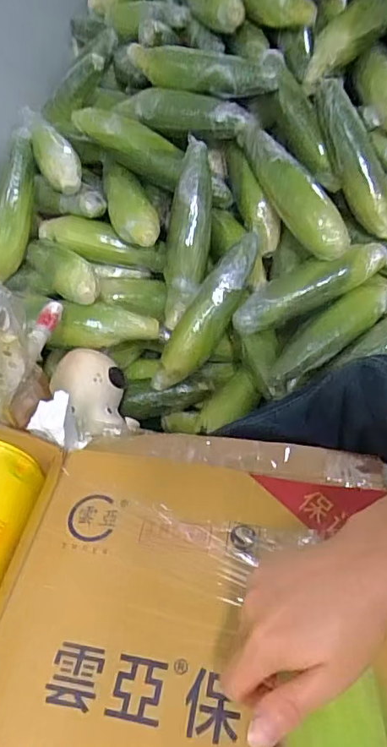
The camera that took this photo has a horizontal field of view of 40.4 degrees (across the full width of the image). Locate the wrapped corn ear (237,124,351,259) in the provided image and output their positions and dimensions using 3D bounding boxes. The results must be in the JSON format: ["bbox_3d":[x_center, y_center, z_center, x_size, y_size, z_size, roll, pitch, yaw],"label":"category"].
[{"bbox_3d":[0.137,-0.271,0.763,0.061,0.064,0.250,-25,68,-17],"label":"wrapped corn ear"}]

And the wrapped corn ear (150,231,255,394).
[{"bbox_3d":[0.021,-0.084,0.784,0.061,0.047,0.265,34,94,29],"label":"wrapped corn ear"}]

